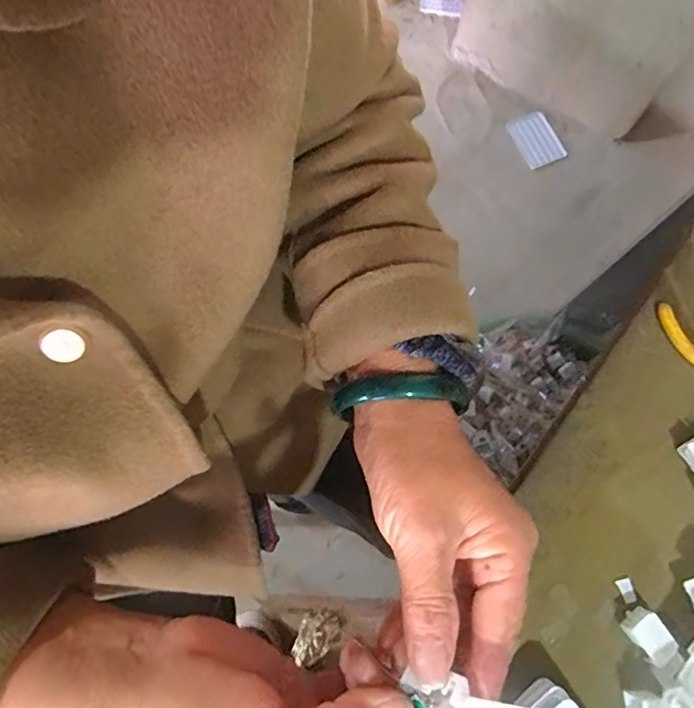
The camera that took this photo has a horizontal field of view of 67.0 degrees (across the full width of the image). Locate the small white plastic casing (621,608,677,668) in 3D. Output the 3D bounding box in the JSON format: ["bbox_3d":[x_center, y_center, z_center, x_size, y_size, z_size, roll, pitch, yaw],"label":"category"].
[{"bbox_3d":[0.167,0.156,0.290,0.018,0.013,0.024,-35,77,-9],"label":"small white plastic casing"}]

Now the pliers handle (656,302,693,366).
[{"bbox_3d":[0.223,-0.004,0.335,0.013,0.011,0.069,-37,77,-9],"label":"pliers handle"}]

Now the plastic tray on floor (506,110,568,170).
[{"bbox_3d":[0.419,-0.475,1.165,0.079,0.015,0.126,-32,92,20],"label":"plastic tray on floor"}]

